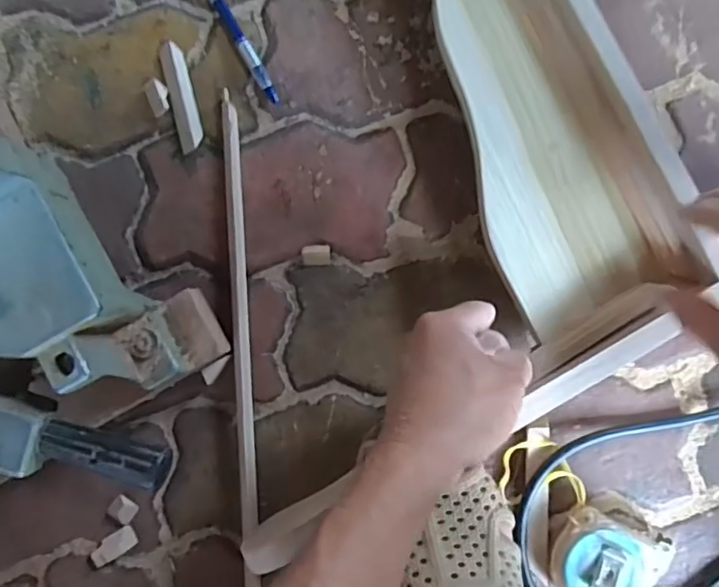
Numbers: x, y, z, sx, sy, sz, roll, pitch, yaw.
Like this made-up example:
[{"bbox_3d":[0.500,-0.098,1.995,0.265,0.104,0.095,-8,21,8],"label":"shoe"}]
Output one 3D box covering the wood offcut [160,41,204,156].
[{"bbox_3d":[-0.147,-0.163,0.486,0.021,0.012,0.090,-13,88,0],"label":"wood offcut"}]

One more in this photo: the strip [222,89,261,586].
[{"bbox_3d":[-0.096,0.040,0.480,0.012,0.018,0.401,-3,88,1],"label":"strip"}]

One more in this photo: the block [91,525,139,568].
[{"bbox_3d":[-0.203,0.209,0.483,0.038,0.010,0.018,-32,88,0],"label":"block"}]

